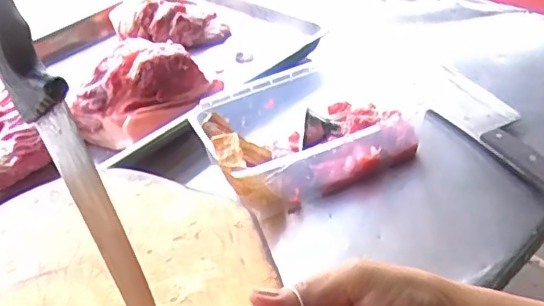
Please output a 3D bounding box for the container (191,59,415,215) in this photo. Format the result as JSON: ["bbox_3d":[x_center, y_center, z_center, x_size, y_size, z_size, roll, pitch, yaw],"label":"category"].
[{"bbox_3d":[0.034,-0.025,0.679,0.231,0.075,0.161,-21,41,-19],"label":"container"}]

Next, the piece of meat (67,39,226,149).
[{"bbox_3d":[-0.165,-0.083,0.761,0.122,0.082,0.165,23,46,30],"label":"piece of meat"}]

